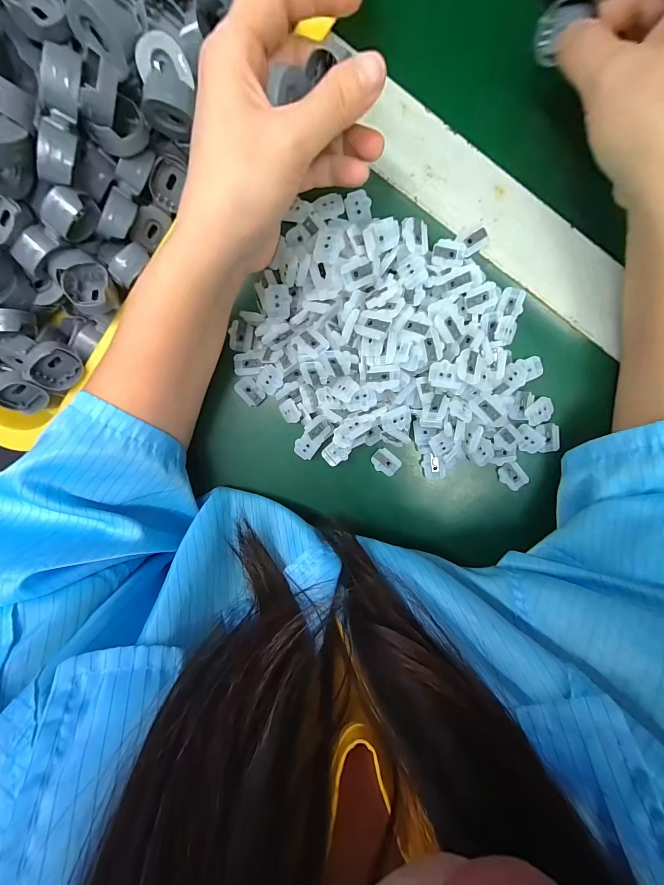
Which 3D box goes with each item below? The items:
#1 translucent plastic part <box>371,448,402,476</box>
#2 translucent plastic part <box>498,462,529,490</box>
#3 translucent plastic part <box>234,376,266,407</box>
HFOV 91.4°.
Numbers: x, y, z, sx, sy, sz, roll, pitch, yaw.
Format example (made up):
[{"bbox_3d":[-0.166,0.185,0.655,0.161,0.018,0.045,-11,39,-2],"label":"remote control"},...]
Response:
[{"bbox_3d":[0.042,0.016,0.253,0.022,0.004,0.017,38,98,-5],"label":"translucent plastic part"},{"bbox_3d":[0.141,0.026,0.252,0.017,0.005,0.020,-40,96,7],"label":"translucent plastic part"},{"bbox_3d":[-0.062,-0.039,0.246,0.017,0.006,0.022,-41,96,7],"label":"translucent plastic part"}]

